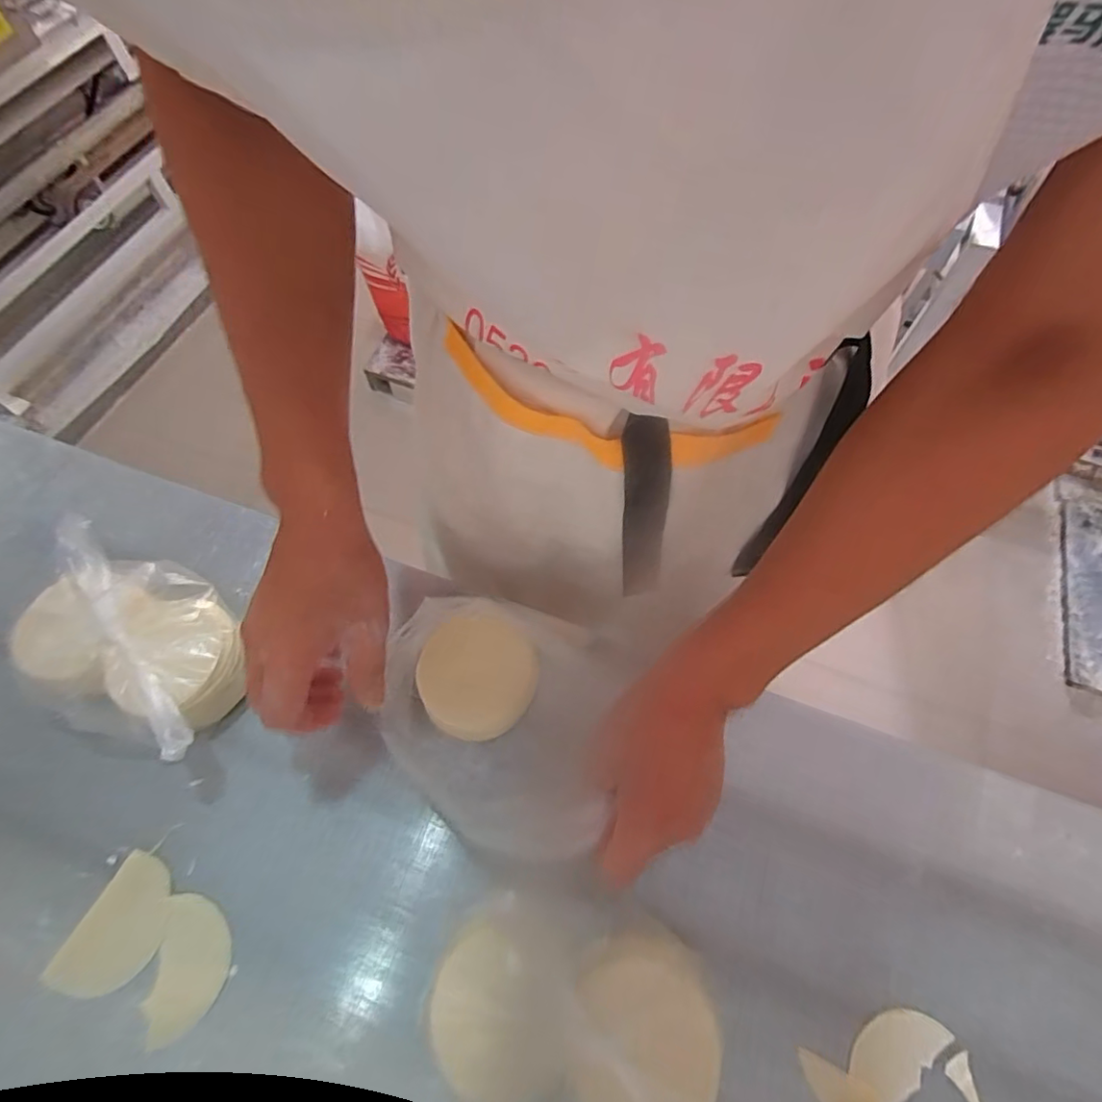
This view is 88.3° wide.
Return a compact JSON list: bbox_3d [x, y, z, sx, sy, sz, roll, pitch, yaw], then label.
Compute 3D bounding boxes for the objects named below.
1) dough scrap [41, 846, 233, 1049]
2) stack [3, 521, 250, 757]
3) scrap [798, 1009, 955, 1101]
[{"bbox_3d":[-0.270,0.267,0.381,0.105,0.008,0.079,24,66,11],"label":"dough scrap"},{"bbox_3d":[-0.319,0.076,0.445,0.187,0.077,0.124,19,65,9],"label":"stack"},{"bbox_3d":[0.210,0.327,0.358,0.094,0.005,0.046,-15,64,-8],"label":"scrap"}]

